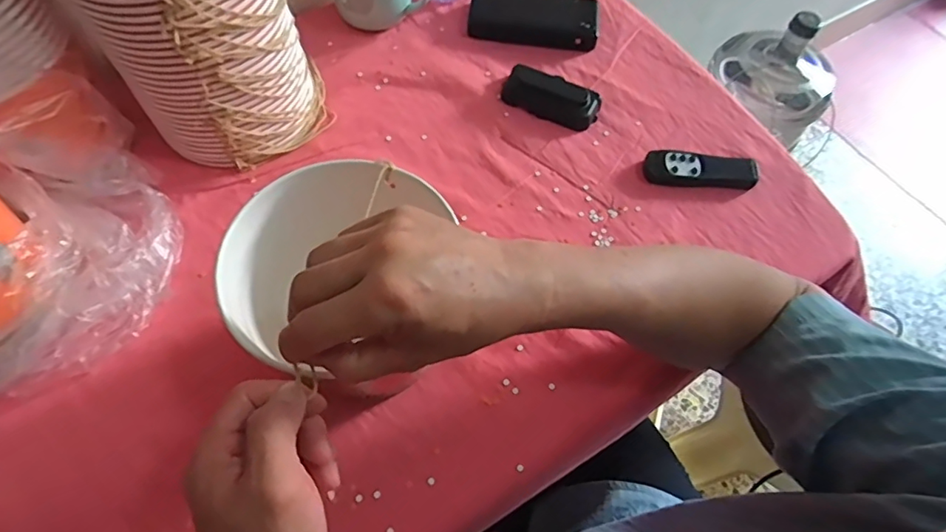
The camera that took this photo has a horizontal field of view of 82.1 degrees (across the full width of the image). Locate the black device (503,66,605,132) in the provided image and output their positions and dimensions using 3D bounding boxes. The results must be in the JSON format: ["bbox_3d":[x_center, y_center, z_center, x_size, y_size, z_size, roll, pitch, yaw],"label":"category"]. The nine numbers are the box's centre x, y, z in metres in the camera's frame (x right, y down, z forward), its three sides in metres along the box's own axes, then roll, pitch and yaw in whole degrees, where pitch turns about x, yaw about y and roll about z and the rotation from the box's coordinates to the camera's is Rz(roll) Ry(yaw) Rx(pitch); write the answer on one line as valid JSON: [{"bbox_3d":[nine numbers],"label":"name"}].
[{"bbox_3d":[0.087,-0.188,0.602,0.104,0.020,0.052,26,64,9],"label":"black device"}]

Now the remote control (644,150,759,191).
[{"bbox_3d":[0.239,-0.099,0.568,0.118,0.016,0.036,6,63,-1],"label":"remote control"}]

